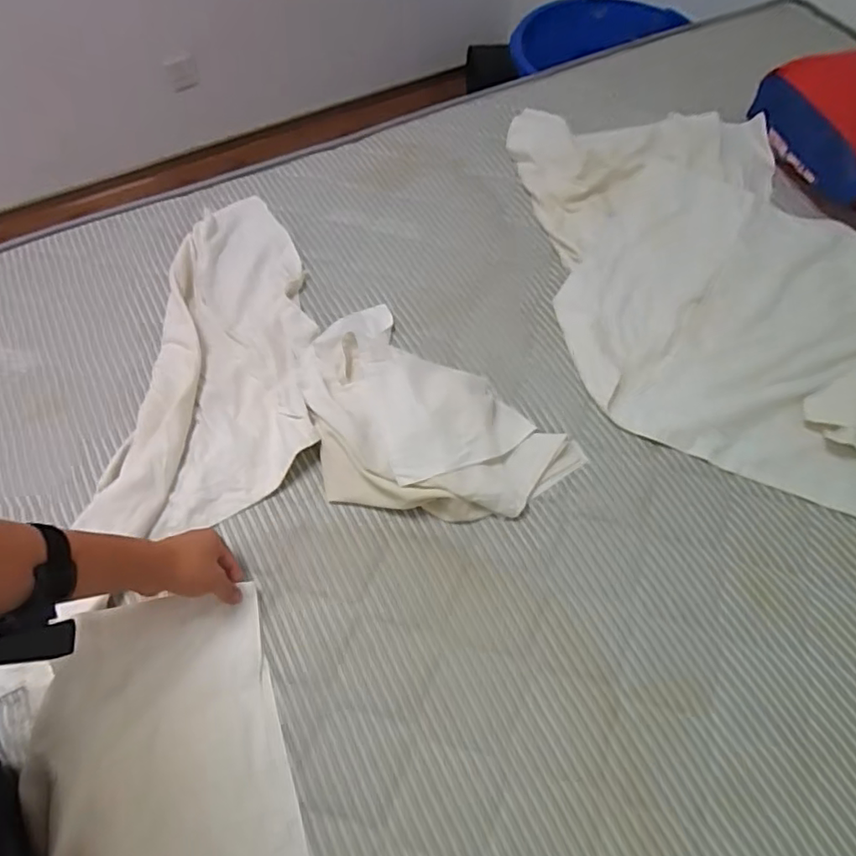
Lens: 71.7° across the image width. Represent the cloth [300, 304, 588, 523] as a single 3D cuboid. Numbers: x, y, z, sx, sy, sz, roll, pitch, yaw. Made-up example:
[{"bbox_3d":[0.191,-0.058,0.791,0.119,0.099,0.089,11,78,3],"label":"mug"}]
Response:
[{"bbox_3d":[-0.023,-0.001,0.806,0.400,0.082,0.265,33,66,17],"label":"cloth"}]

